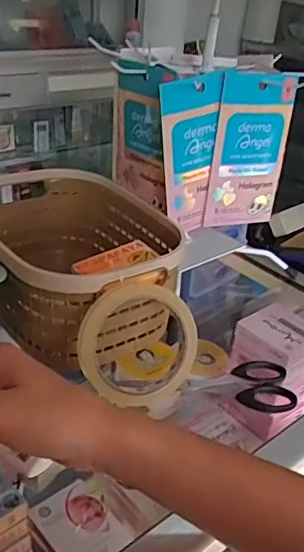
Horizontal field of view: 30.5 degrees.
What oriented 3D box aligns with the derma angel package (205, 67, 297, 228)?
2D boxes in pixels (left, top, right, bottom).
[{"bbox_3d":[0.092,-0.118,0.528,0.076,0.147,0.007,-8,30,-21],"label":"derma angel package"}]

